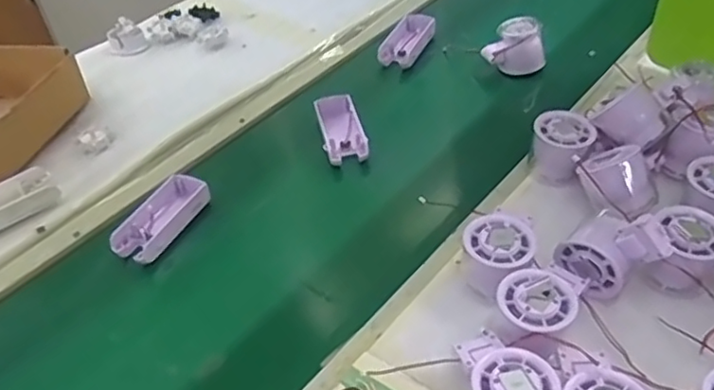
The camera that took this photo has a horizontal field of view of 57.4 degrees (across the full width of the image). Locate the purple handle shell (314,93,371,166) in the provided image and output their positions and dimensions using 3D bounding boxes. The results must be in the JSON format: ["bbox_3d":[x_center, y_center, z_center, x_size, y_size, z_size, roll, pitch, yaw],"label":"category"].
[{"bbox_3d":[-0.018,-0.076,0.759,0.047,0.030,0.102,-13,42,-7],"label":"purple handle shell"}]

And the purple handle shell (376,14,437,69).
[{"bbox_3d":[0.070,-0.214,0.890,0.055,0.027,0.092,15,46,23],"label":"purple handle shell"}]

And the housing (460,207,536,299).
[{"bbox_3d":[0.121,0.049,0.560,0.058,0.055,0.073,11,45,16],"label":"housing"}]

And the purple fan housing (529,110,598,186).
[{"bbox_3d":[0.205,-0.045,0.656,0.058,0.056,0.055,11,45,16],"label":"purple fan housing"}]

